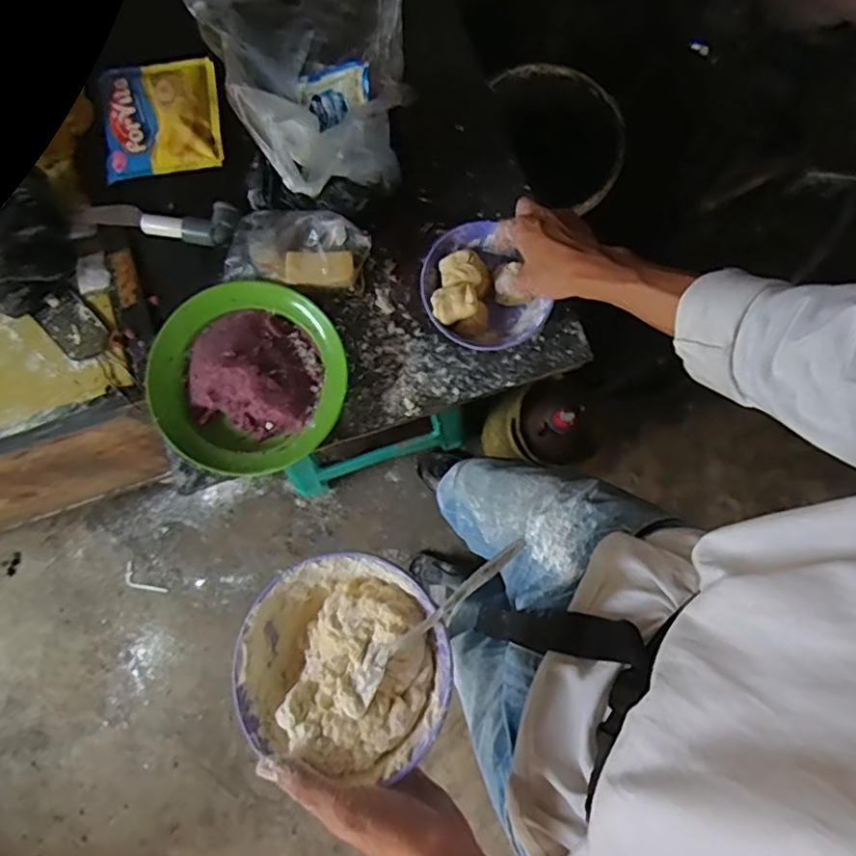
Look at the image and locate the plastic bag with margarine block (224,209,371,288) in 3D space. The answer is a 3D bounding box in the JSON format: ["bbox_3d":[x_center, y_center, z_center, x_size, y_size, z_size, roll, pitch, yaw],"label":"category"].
[{"bbox_3d":[-0.149,-0.202,0.685,0.157,0.039,0.087,9,80,0],"label":"plastic bag with margarine block"}]

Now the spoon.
[{"bbox_3d":[0.000,0.122,0.388,0.024,0.033,0.150,44,82,6],"label":"spoon"}]

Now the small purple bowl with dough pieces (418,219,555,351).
[{"bbox_3d":[0.059,-0.155,0.686,0.128,0.068,0.142,-26,82,-6],"label":"small purple bowl with dough pieces"}]

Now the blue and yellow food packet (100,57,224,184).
[{"bbox_3d":[-0.318,-0.368,0.721,0.136,0.026,0.126,-7,80,-3],"label":"blue and yellow food packet"}]

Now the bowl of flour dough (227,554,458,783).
[{"bbox_3d":[-0.057,0.156,0.416,0.140,0.061,0.132,0,80,-1],"label":"bowl of flour dough"}]

